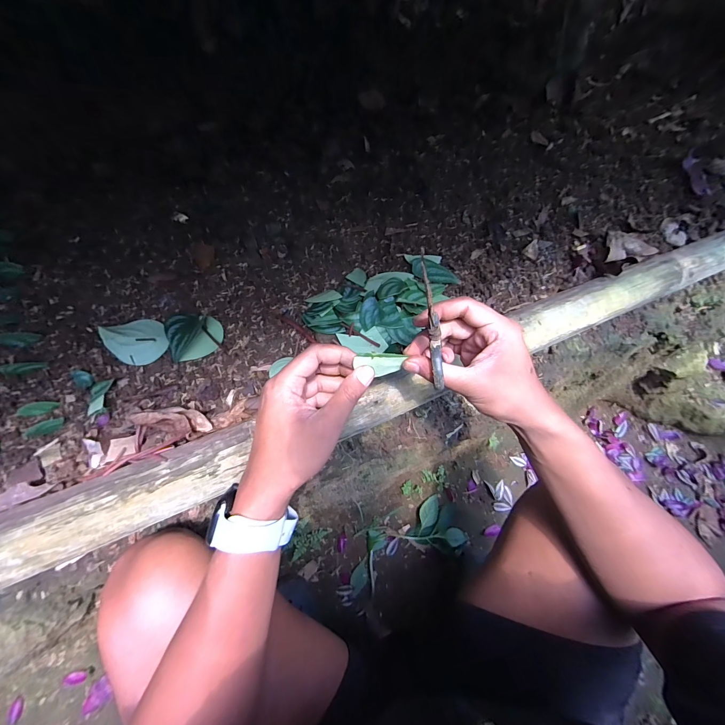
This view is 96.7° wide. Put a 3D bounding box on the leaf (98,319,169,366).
[{"bbox_3d":[-0.288,-0.032,0.412,0.065,0.025,0.062,1,64,-2],"label":"leaf"}]

